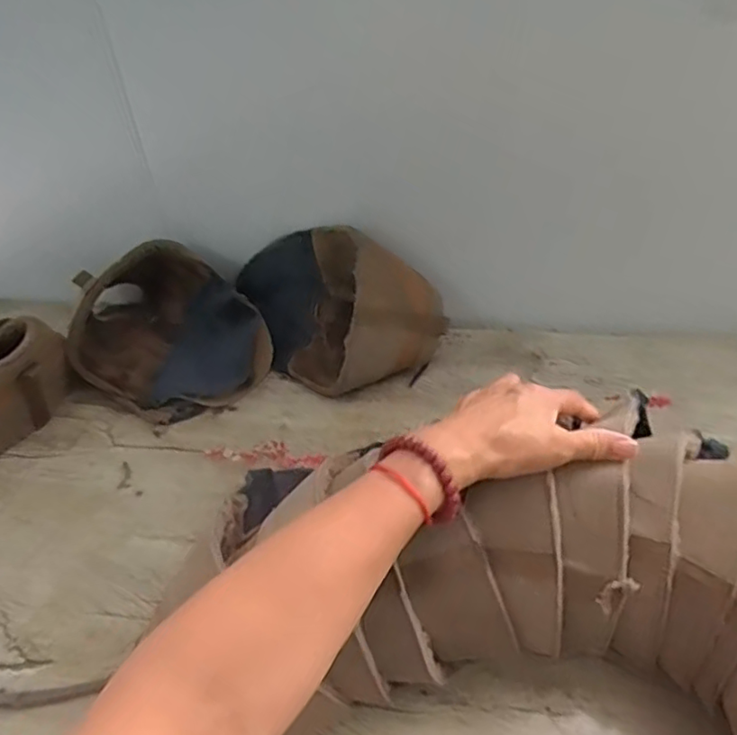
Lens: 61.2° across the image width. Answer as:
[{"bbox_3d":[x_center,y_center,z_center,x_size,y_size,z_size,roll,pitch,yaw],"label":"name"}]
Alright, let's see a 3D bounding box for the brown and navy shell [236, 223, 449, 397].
[{"bbox_3d":[-0.039,-0.073,0.713,0.134,0.157,0.220,-29,46,-31],"label":"brown and navy shell"}]

